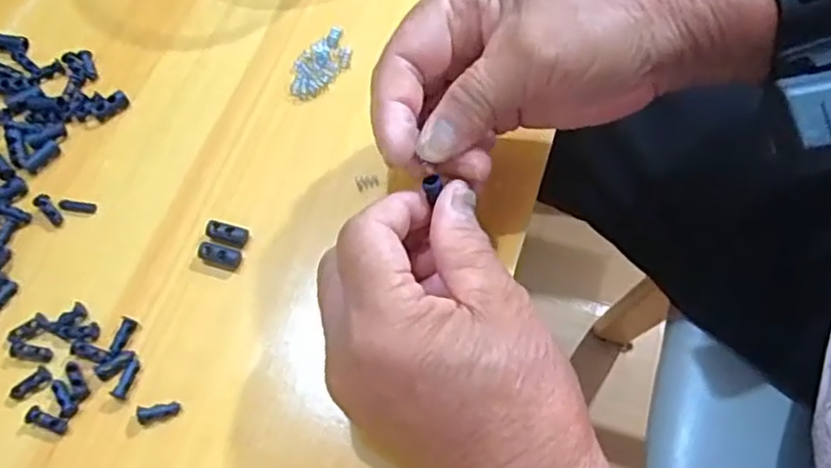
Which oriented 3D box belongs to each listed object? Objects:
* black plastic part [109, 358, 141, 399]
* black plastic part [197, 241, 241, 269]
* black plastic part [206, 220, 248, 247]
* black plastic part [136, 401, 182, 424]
[{"bbox_3d":[-0.122,0.061,0.285,0.005,0.004,0.017,15,67,9],"label":"black plastic part"},{"bbox_3d":[-0.090,0.009,0.309,0.021,0.007,0.008,14,66,7],"label":"black plastic part"},{"bbox_3d":[-0.087,0.000,0.312,0.019,0.006,0.009,16,66,8],"label":"black plastic part"},{"bbox_3d":[-0.106,0.073,0.279,0.017,0.007,0.007,-9,65,-2],"label":"black plastic part"}]

